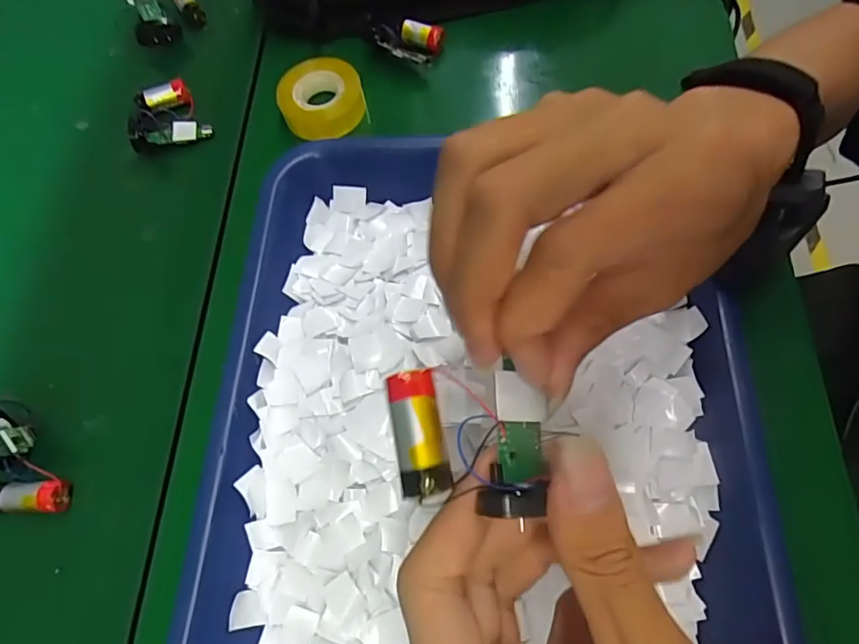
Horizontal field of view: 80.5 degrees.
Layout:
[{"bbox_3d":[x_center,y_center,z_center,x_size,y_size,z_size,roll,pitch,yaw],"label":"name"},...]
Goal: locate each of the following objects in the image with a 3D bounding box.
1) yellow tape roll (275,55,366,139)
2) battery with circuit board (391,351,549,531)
[{"bbox_3d":[-0.074,-0.156,0.350,0.056,0.016,0.054,-13,68,-4],"label":"yellow tape roll"},{"bbox_3d":[0.013,0.035,0.149,0.044,0.015,0.043,-8,68,0],"label":"battery with circuit board"}]

